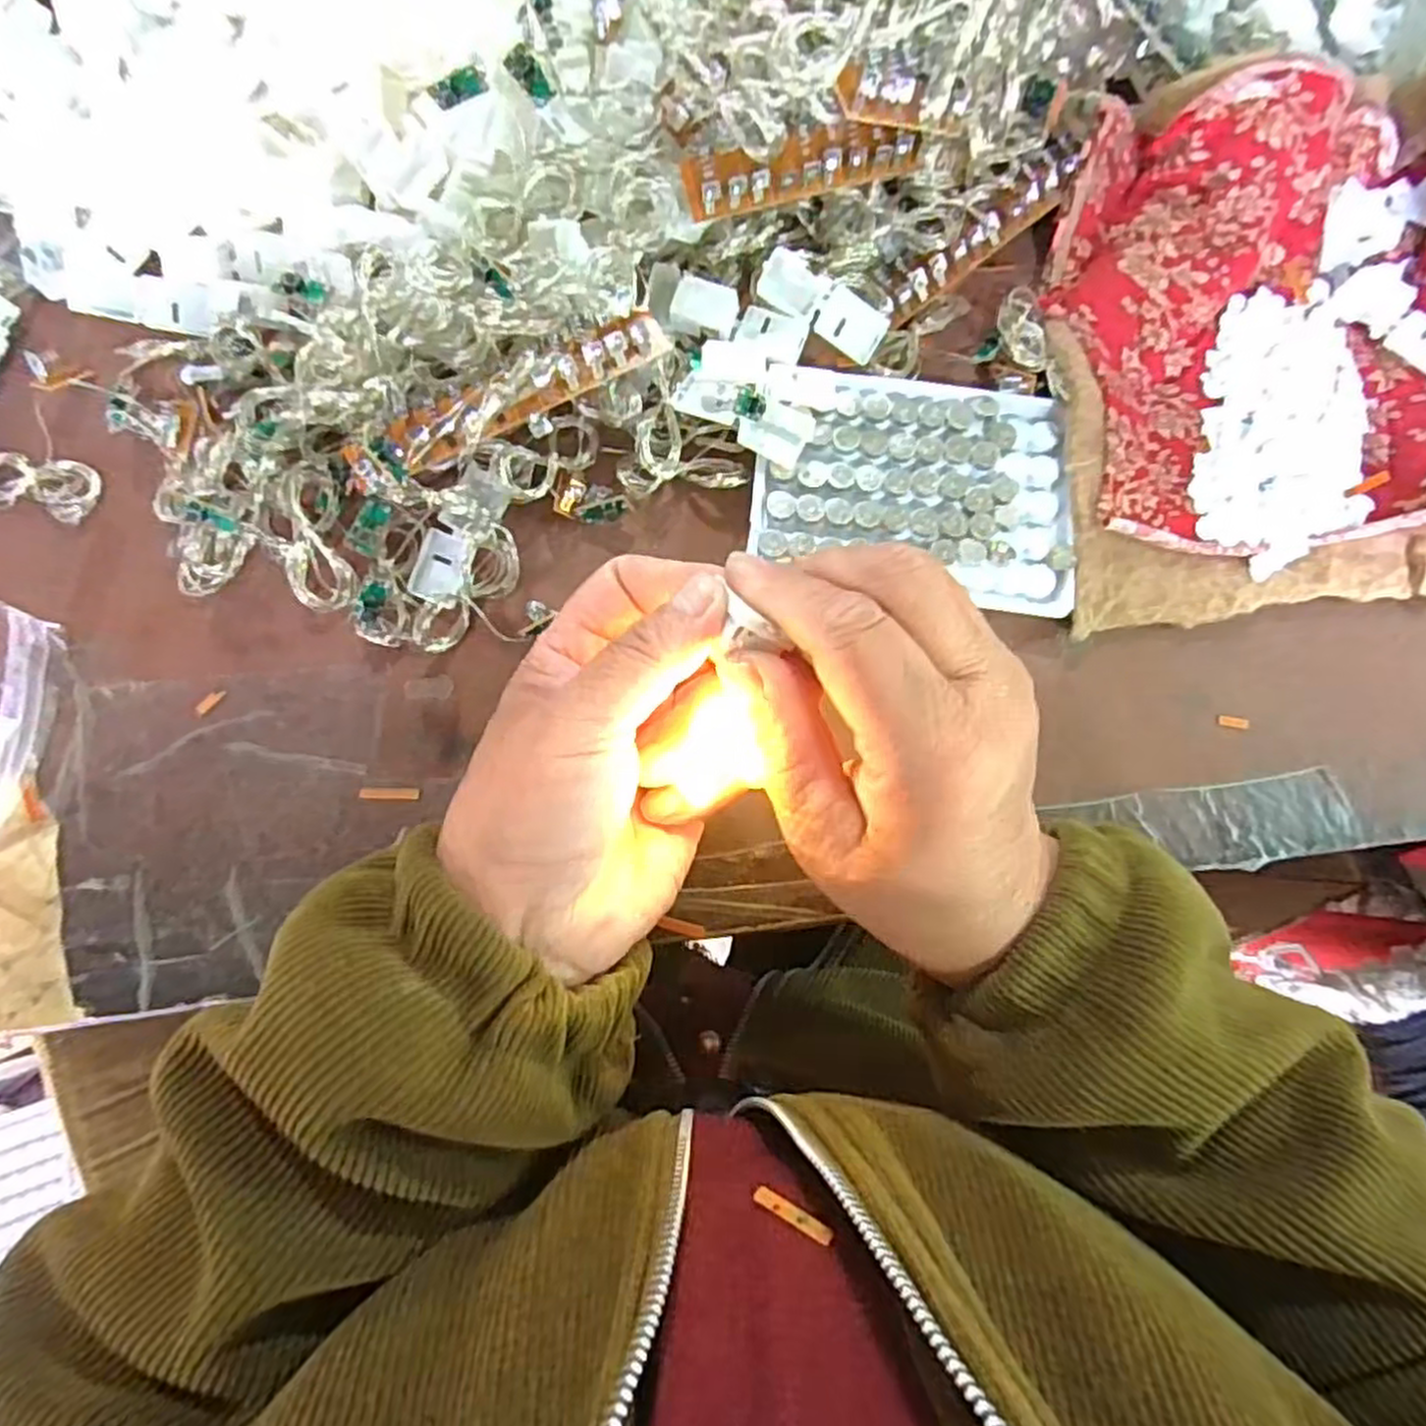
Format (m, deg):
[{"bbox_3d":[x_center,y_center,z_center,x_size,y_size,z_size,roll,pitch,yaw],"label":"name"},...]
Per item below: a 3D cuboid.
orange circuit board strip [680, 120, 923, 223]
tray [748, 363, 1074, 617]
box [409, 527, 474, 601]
[{"bbox_3d":[0.036,-0.211,0.293,0.093,0.021,0.010,-20,46,-8],"label":"orange circuit board strip"},{"bbox_3d":[0.082,-0.094,0.306,0.127,0.010,0.087,9,80,-1],"label":"tray"},{"bbox_3d":[-0.107,-0.057,0.298,0.017,0.011,0.028,15,80,1],"label":"box"}]

